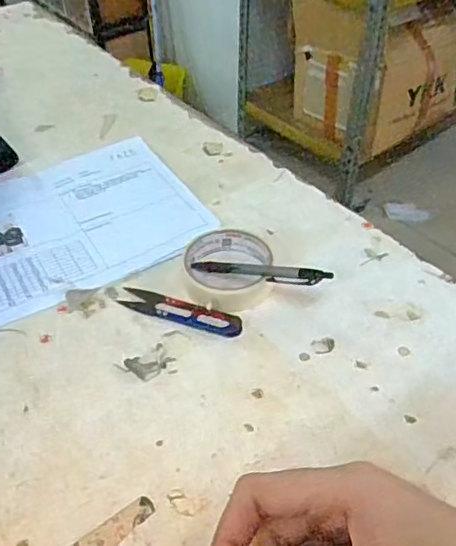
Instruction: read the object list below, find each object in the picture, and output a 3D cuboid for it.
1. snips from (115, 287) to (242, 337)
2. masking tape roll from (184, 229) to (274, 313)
[{"bbox_3d":[-0.043,0.034,0.524,0.117,0.006,0.025,16,48,16],"label":"snips"},{"bbox_3d":[0.000,-0.004,0.548,0.079,0.023,0.095,-6,46,-6],"label":"masking tape roll"}]

